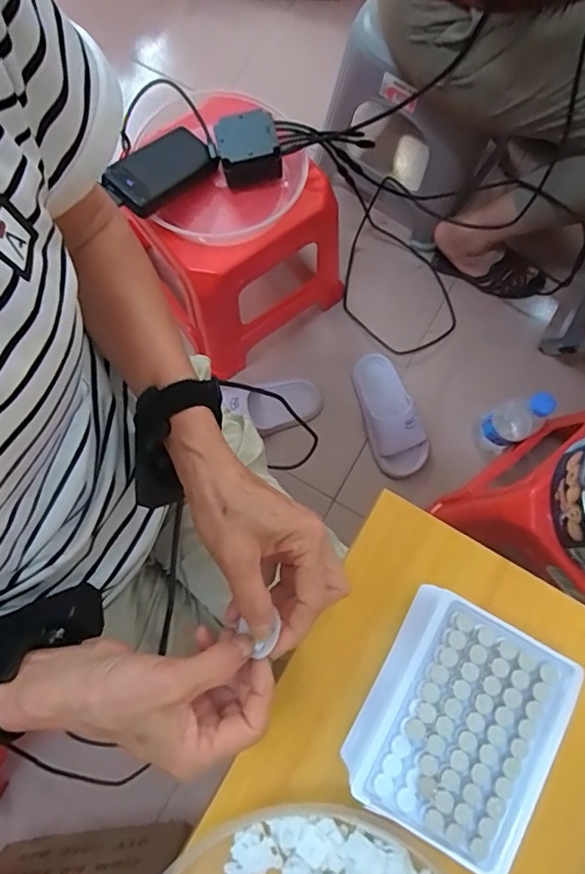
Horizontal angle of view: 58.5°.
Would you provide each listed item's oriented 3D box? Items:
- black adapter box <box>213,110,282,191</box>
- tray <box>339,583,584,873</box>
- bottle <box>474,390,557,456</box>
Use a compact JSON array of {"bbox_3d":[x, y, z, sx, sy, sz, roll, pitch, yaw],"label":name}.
[{"bbox_3d":[-0.059,-0.380,0.694,0.078,0.052,0.076,-15,77,-4],"label":"black adapter box"},{"bbox_3d":[0.103,0.179,0.338,0.109,0.063,0.130,28,78,6],"label":"tray"},{"bbox_3d":[0.354,-0.027,0.829,0.078,0.210,0.063,-33,79,-8],"label":"bottle"}]

